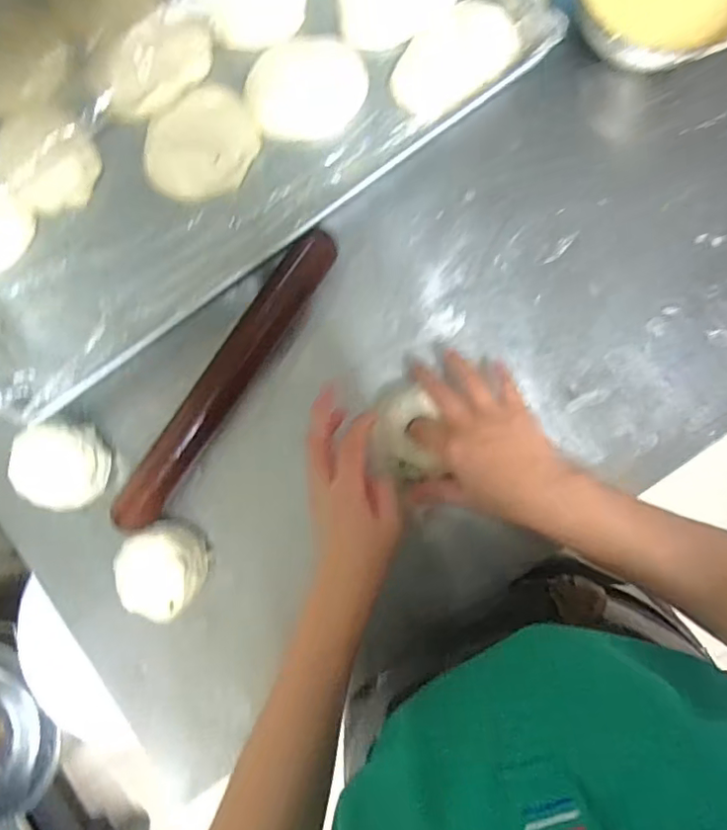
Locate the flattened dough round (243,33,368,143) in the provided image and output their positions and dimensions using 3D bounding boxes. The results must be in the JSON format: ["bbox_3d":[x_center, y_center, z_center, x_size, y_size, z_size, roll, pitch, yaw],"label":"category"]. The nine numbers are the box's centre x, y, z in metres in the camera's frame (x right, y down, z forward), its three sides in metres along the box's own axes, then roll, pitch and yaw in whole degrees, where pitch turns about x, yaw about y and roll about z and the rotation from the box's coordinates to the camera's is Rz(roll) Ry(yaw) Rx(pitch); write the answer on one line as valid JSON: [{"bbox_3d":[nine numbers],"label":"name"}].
[{"bbox_3d":[-0.054,-0.318,0.532,0.110,0.010,0.098,-2,88,-1],"label":"flattened dough round"}]

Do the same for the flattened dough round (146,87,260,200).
[{"bbox_3d":[-0.152,-0.254,0.518,0.109,0.023,0.086,-37,88,-2],"label":"flattened dough round"}]

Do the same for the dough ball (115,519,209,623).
[{"bbox_3d":[-0.178,0.135,0.484,0.072,0.053,0.073,0,88,0],"label":"dough ball"}]

